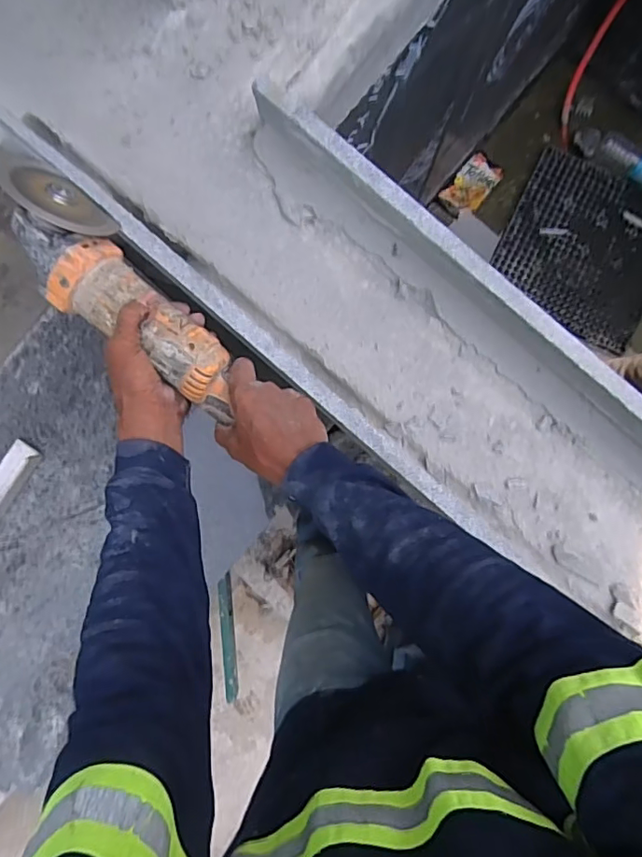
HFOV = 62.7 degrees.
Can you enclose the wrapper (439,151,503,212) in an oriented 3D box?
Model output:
[{"bbox_3d":[0.475,-0.764,1.663,0.117,0.041,0.194,42,91,2],"label":"wrapper"}]

